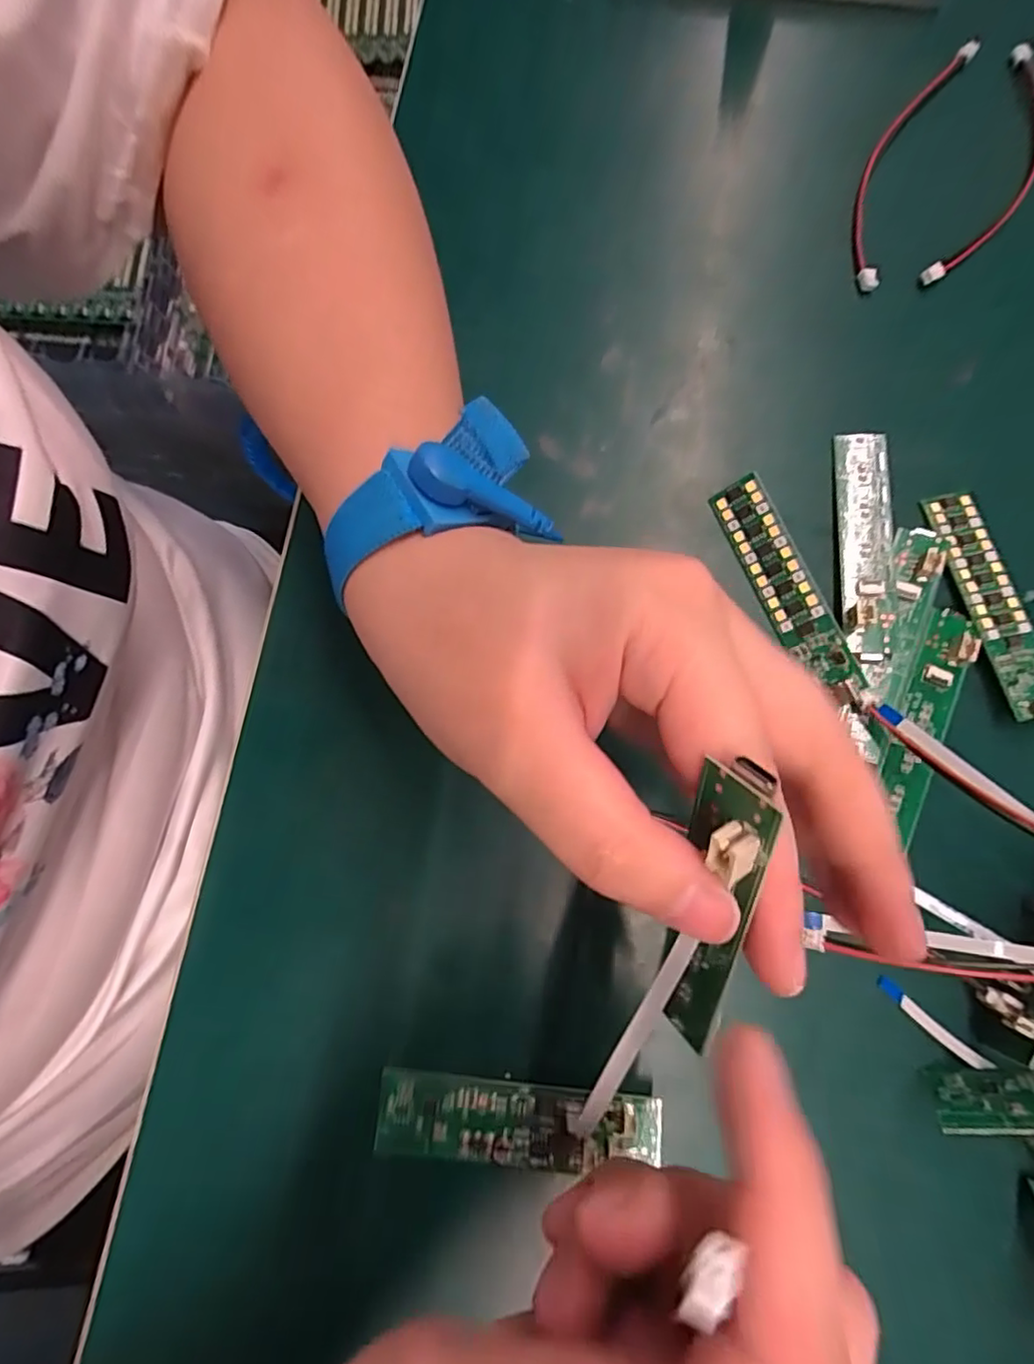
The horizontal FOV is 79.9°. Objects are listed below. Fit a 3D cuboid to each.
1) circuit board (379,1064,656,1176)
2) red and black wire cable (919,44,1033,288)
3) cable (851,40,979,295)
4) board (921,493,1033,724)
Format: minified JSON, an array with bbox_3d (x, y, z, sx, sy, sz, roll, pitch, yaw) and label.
[{"bbox_3d":[0.000,0.130,0.181,0.082,0.008,0.021,4,79,1],"label":"circuit board"},{"bbox_3d":[0.194,-0.204,0.247,0.028,0.007,0.123,25,80,5],"label":"red and black wire cable"},{"bbox_3d":[0.156,-0.214,0.248,0.022,0.005,0.130,25,80,5],"label":"cable"},{"bbox_3d":[0.163,-0.027,0.209,0.019,0.006,0.082,-14,79,-3],"label":"board"}]

